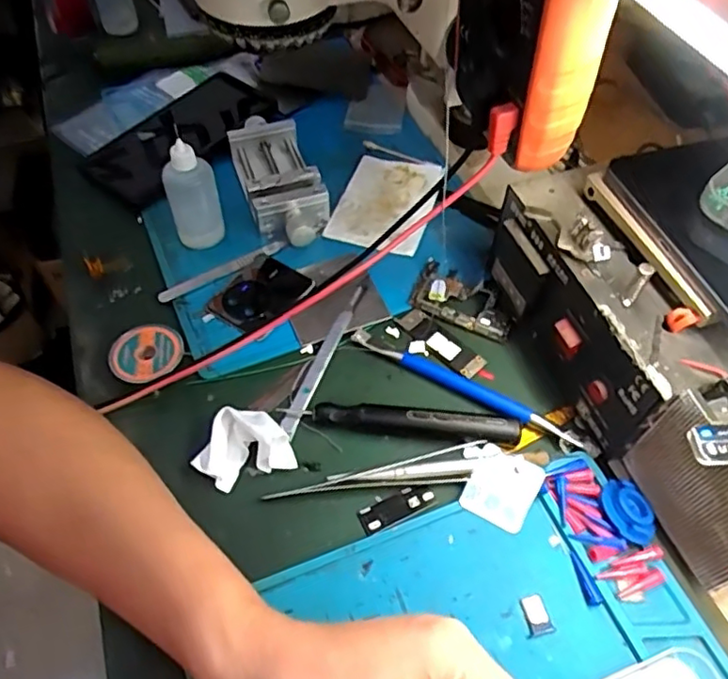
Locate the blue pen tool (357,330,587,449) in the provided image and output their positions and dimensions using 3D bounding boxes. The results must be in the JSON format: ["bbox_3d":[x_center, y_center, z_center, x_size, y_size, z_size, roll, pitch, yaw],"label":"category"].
[{"bbox_3d":[0.063,0.028,0.393,0.156,0.007,0.017,26,57,18],"label":"blue pen tool"}]

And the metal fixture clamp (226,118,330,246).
[{"bbox_3d":[-0.067,-0.129,0.485,0.057,0.030,0.124,-14,55,-11],"label":"metal fixture clamp"}]

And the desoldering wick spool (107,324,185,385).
[{"bbox_3d":[-0.140,0.011,0.400,0.044,0.013,0.046,0,53,-1],"label":"desoldering wick spool"}]

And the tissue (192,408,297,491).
[{"bbox_3d":[-0.072,0.060,0.360,0.054,0.025,0.044,-12,54,-10],"label":"tissue"}]

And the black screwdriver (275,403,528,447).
[{"bbox_3d":[0.023,0.049,0.372,0.141,0.015,0.017,5,53,3],"label":"black screwdriver"}]

